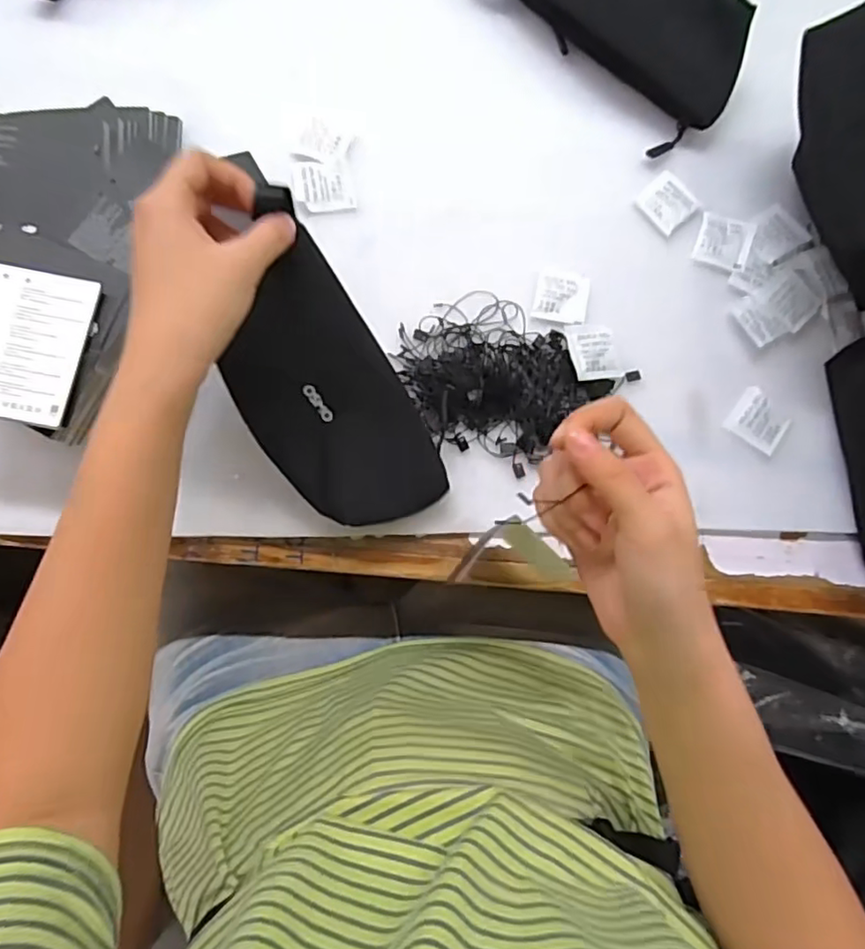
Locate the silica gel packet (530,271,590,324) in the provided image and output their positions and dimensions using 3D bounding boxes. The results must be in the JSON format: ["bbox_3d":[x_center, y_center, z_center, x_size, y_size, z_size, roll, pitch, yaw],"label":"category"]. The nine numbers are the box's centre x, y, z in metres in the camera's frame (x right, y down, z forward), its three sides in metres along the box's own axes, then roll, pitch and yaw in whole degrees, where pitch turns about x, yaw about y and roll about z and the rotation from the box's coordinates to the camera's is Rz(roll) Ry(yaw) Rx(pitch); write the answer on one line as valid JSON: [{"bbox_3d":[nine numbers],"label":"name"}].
[{"bbox_3d":[0.094,-0.129,0.444,0.041,0.005,0.036,5,81,-1],"label":"silica gel packet"}]

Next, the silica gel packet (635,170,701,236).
[{"bbox_3d":[0.179,-0.208,0.463,0.042,0.005,0.039,-41,84,-7],"label":"silica gel packet"}]

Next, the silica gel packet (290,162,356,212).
[{"bbox_3d":[-0.079,-0.213,0.448,0.042,0.004,0.041,-10,81,-3],"label":"silica gel packet"}]

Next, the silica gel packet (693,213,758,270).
[{"bbox_3d":[0.219,-0.176,0.454,0.038,0.004,0.039,16,81,1],"label":"silica gel packet"}]

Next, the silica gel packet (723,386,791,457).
[{"bbox_3d":[0.235,-0.038,0.435,0.039,0.005,0.035,35,82,4],"label":"silica gel packet"}]

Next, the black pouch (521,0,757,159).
[{"bbox_3d":[0.138,-0.351,0.456,0.215,0.035,0.104,37,115,0],"label":"black pouch"}]

